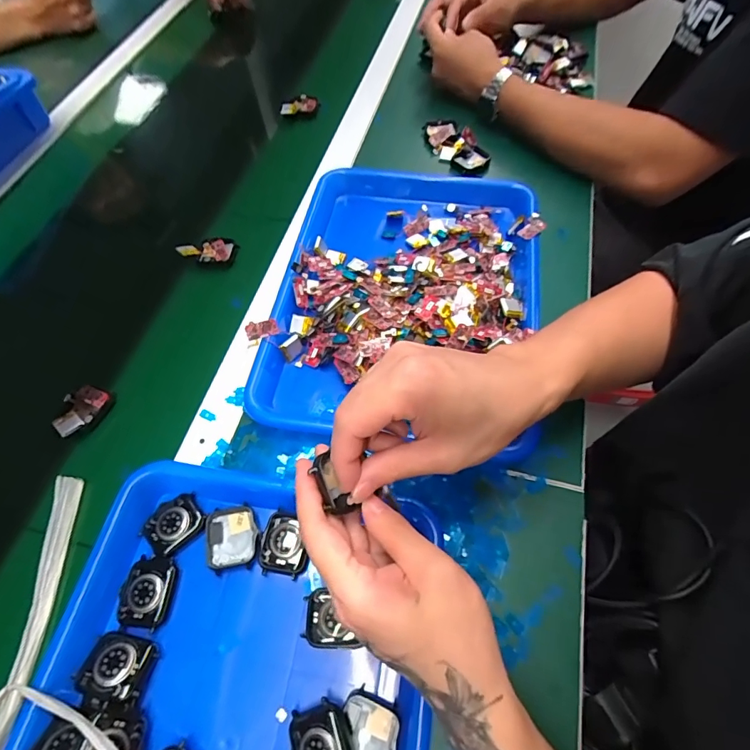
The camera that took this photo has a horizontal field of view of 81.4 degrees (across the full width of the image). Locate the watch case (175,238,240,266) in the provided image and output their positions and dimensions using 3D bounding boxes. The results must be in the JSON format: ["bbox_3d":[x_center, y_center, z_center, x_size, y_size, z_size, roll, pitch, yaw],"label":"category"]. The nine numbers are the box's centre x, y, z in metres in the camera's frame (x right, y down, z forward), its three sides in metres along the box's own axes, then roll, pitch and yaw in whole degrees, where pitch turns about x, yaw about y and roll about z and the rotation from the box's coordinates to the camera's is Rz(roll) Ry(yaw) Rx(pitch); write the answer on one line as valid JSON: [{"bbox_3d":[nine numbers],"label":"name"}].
[{"bbox_3d":[-0.189,-0.144,0.495,0.062,0.016,0.037,3,59,2],"label":"watch case"}]

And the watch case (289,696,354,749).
[{"bbox_3d":[-0.034,0.229,0.269,0.036,0.016,0.042,-13,61,-5],"label":"watch case"}]

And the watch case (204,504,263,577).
[{"bbox_3d":[-0.110,0.125,0.335,0.041,0.008,0.046,-12,61,-5],"label":"watch case"}]

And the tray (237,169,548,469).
[{"bbox_3d":[0.031,-0.087,0.445,0.256,0.056,0.336,10,62,7],"label":"tray"}]

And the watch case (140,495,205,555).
[{"bbox_3d":[-0.157,0.116,0.339,0.043,0.009,0.033,-37,66,-17],"label":"watch case"}]

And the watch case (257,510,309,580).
[{"bbox_3d":[-0.068,0.128,0.331,0.037,0.011,0.043,10,62,7],"label":"watch case"}]

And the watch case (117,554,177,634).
[{"bbox_3d":[-0.166,0.156,0.317,0.033,0.009,0.046,5,61,5],"label":"watch case"}]

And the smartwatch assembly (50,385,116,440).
[{"bbox_3d":[-0.271,0.035,0.403,0.036,0.021,0.051,15,63,10],"label":"smartwatch assembly"}]

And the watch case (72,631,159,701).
[{"bbox_3d":[-0.173,0.194,0.291,0.043,0.010,0.036,16,39,0],"label":"watch case"}]

